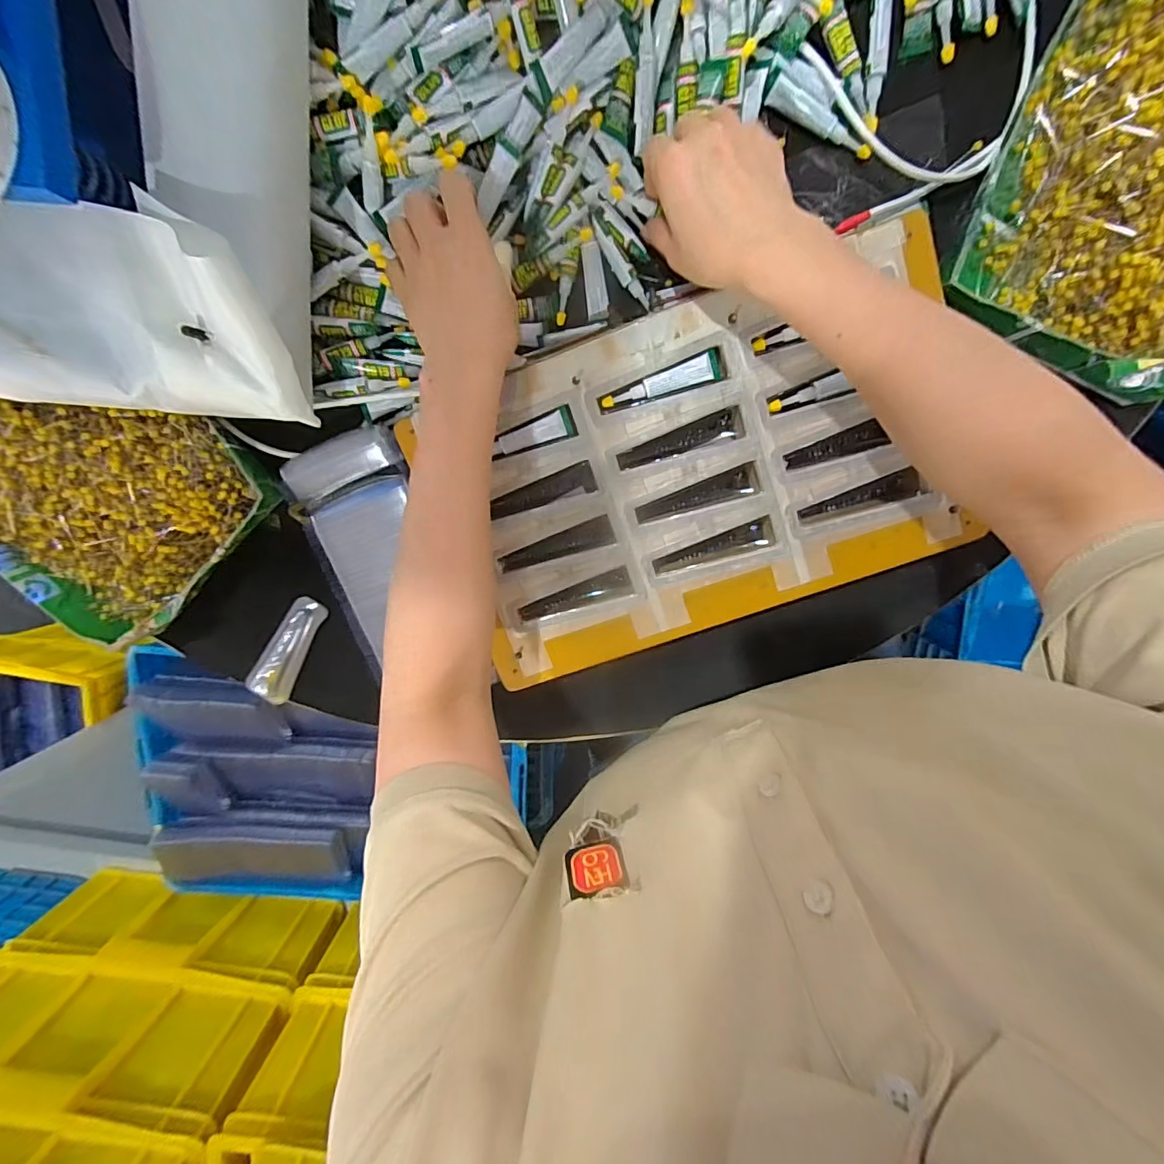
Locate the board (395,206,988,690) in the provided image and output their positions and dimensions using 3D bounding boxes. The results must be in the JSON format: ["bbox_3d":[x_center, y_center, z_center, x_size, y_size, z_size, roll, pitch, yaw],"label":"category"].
[{"bbox_3d":[0.079,-0.079,0.374,0.356,0.038,0.218,-19,102,6],"label":"board"}]

